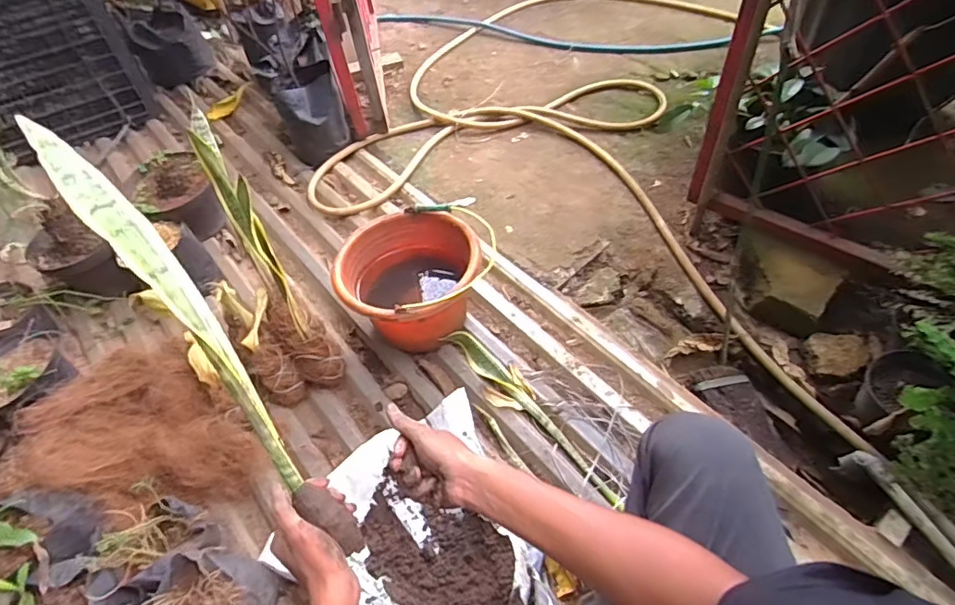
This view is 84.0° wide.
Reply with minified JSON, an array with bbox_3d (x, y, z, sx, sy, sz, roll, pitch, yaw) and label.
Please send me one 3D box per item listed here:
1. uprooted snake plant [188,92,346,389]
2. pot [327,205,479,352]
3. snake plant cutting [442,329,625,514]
[{"bbox_3d":[-0.350,-0.030,0.924,0.079,0.477,0.185,-28,51,-19],"label":"uprooted snake plant"},{"bbox_3d":[-0.125,-0.027,1.082,0.272,0.184,0.254,-3,48,3],"label":"pot"},{"bbox_3d":[0.096,0.197,0.983,0.074,0.023,0.448,-34,53,-23],"label":"snake plant cutting"}]

